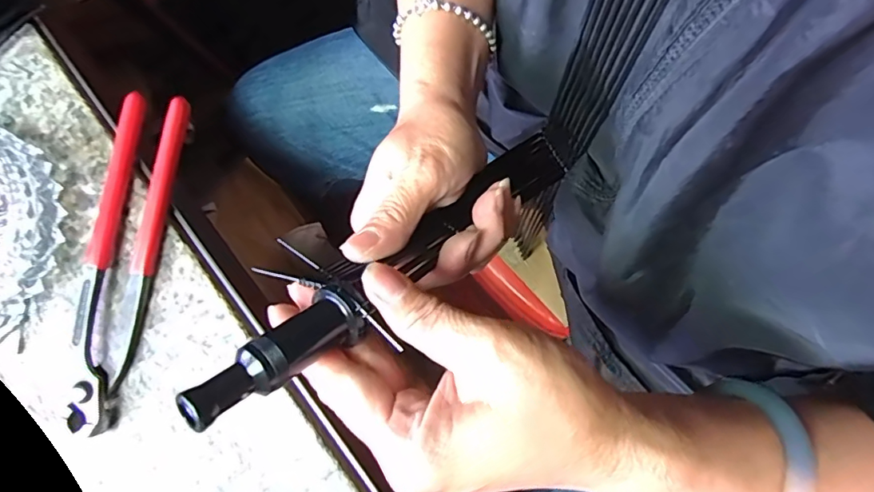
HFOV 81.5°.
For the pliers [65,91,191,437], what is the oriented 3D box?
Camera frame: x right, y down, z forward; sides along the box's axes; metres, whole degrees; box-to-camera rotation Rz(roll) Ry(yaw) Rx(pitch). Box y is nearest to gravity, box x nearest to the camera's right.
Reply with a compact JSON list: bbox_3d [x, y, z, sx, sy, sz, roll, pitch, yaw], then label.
[{"bbox_3d":[-0.188,0.006,0.294,0.050,0.022,0.191,8,83,7],"label":"pliers"}]

